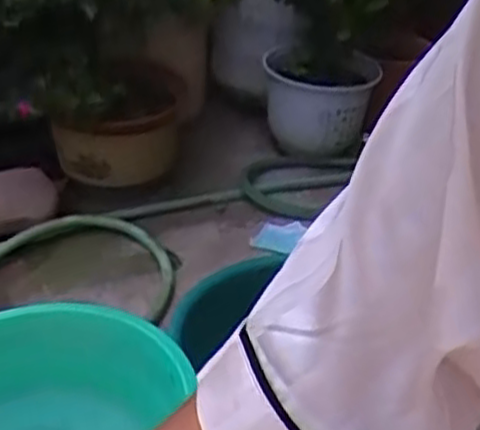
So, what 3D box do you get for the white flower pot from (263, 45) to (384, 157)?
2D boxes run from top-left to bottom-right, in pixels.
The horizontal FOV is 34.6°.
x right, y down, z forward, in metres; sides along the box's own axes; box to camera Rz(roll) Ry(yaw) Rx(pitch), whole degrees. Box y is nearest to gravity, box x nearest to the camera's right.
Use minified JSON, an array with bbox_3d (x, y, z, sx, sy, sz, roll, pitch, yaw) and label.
[{"bbox_3d":[0.160,-0.230,1.558,0.213,0.188,0.199,1,31,-1],"label":"white flower pot"}]

